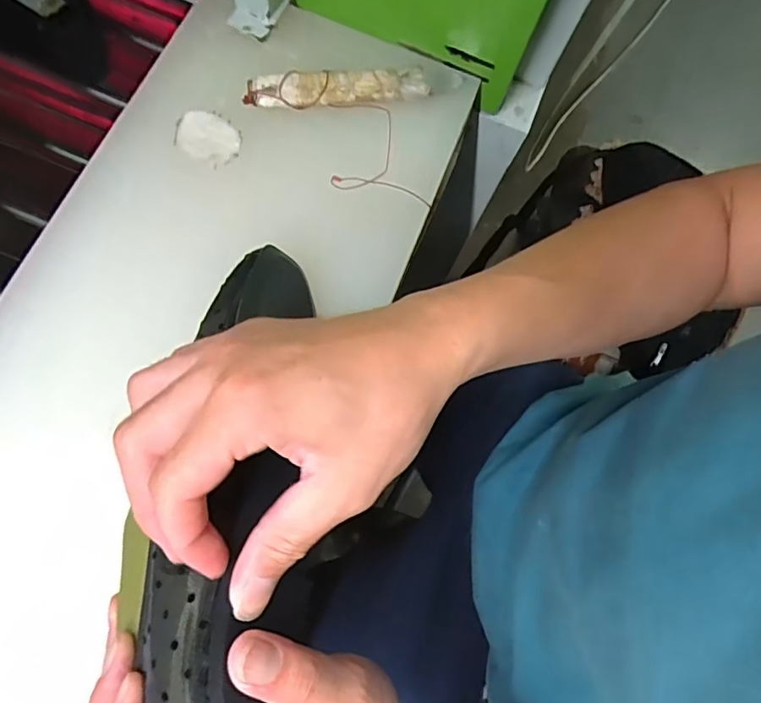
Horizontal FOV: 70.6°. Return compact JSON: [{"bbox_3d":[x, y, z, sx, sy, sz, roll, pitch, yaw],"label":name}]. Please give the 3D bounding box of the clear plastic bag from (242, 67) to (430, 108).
[{"bbox_3d":[-0.033,-0.203,0.410,0.136,0.011,0.027,-7,76,-9],"label":"clear plastic bag"}]

